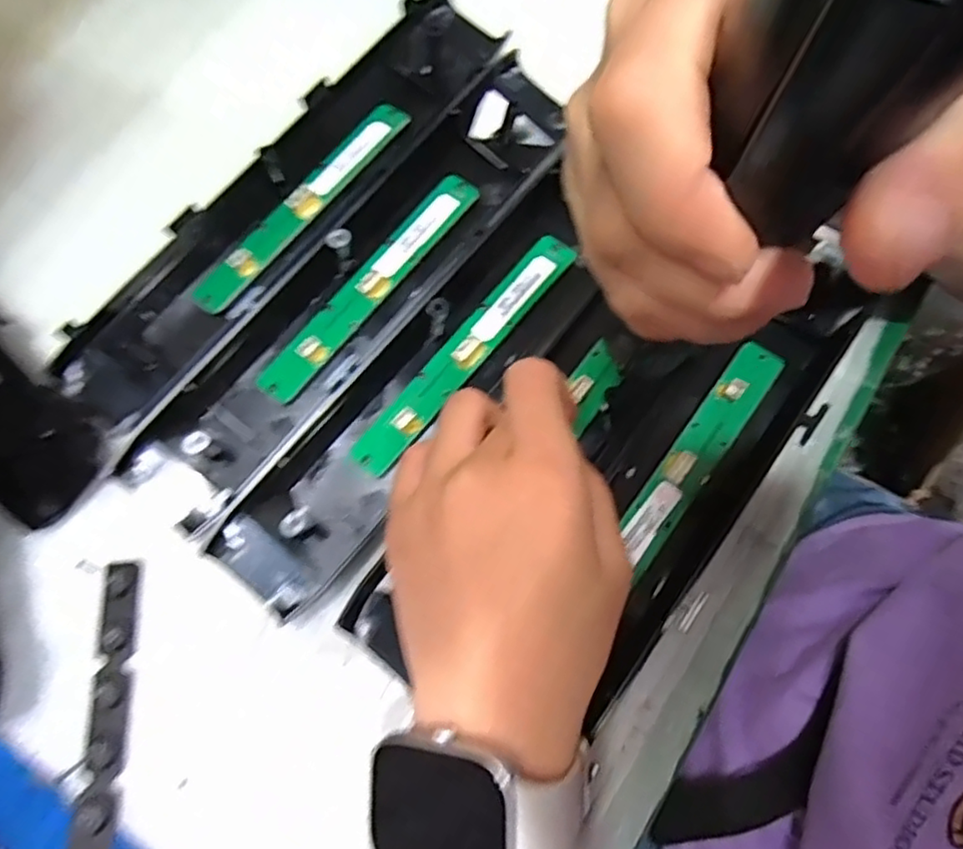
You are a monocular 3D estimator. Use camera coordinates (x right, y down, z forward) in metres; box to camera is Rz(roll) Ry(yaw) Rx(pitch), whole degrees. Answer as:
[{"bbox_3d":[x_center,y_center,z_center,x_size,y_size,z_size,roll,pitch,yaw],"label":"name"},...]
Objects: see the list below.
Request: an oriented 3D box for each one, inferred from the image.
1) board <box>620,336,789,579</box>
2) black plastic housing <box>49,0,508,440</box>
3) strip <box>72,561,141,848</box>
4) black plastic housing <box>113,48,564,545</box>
[{"bbox_3d":[0.092,0.011,0.274,0.019,0.006,0.111,35,78,12],"label":"board"},{"bbox_3d":[-0.088,-0.110,0.311,0.062,0.018,0.272,36,78,12],"label":"black plastic housing"},{"bbox_3d":[-0.150,0.119,0.258,0.015,0.006,0.124,-4,73,2],"label":"strip"},{"bbox_3d":[-0.053,-0.069,0.298,0.057,0.018,0.270,36,78,12],"label":"black plastic housing"}]

